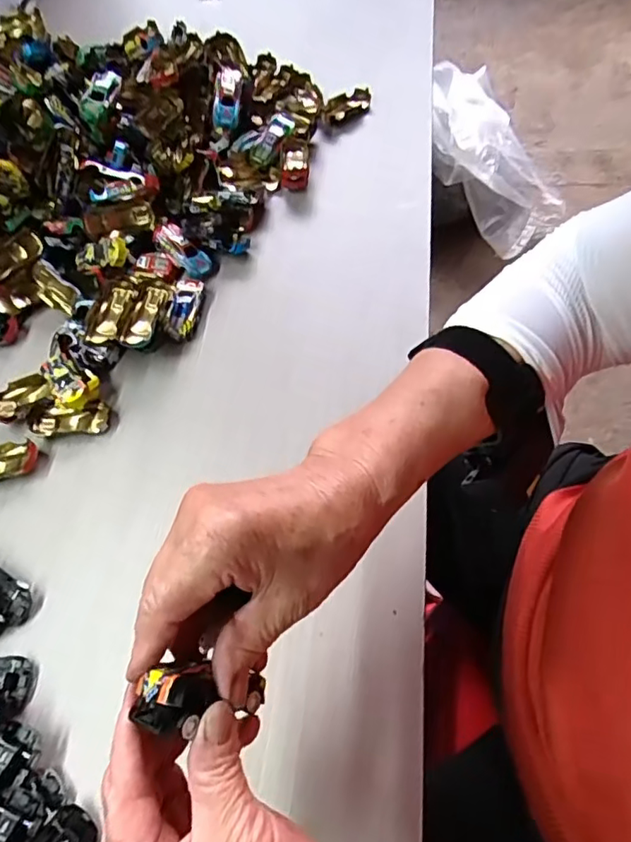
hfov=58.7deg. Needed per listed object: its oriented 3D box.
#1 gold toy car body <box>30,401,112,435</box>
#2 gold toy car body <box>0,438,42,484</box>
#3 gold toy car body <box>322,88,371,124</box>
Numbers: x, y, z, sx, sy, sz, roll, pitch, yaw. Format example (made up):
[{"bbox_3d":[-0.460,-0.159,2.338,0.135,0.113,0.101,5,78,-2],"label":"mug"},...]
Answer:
[{"bbox_3d":[-0.200,0.000,0.462,0.063,0.014,0.026,-5,61,5],"label":"gold toy car body"},{"bbox_3d":[-0.254,0.036,0.451,0.062,0.013,0.030,-15,61,-1],"label":"gold toy car body"},{"bbox_3d":[0.032,-0.342,0.607,0.055,0.018,0.027,-26,62,-7],"label":"gold toy car body"}]

